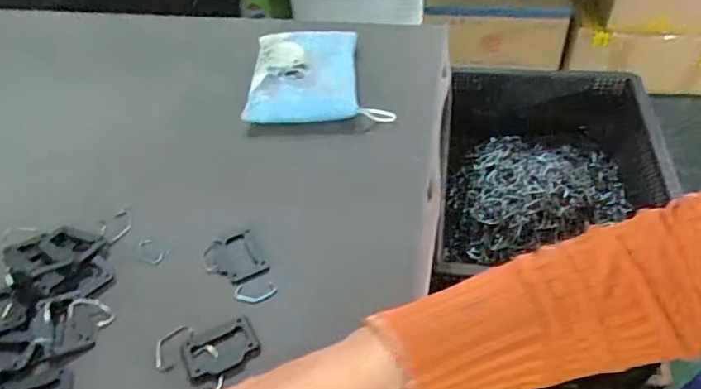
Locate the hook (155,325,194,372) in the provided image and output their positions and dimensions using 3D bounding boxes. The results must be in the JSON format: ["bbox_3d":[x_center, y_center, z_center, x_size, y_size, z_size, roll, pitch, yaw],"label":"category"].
[{"bbox_3d":[-0.128,0.107,0.390,0.023,0.004,0.036,12,46,15],"label":"hook"}]

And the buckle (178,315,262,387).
[{"bbox_3d":[-0.091,0.109,0.385,0.051,0.005,0.037,-22,47,-19],"label":"buckle"}]

